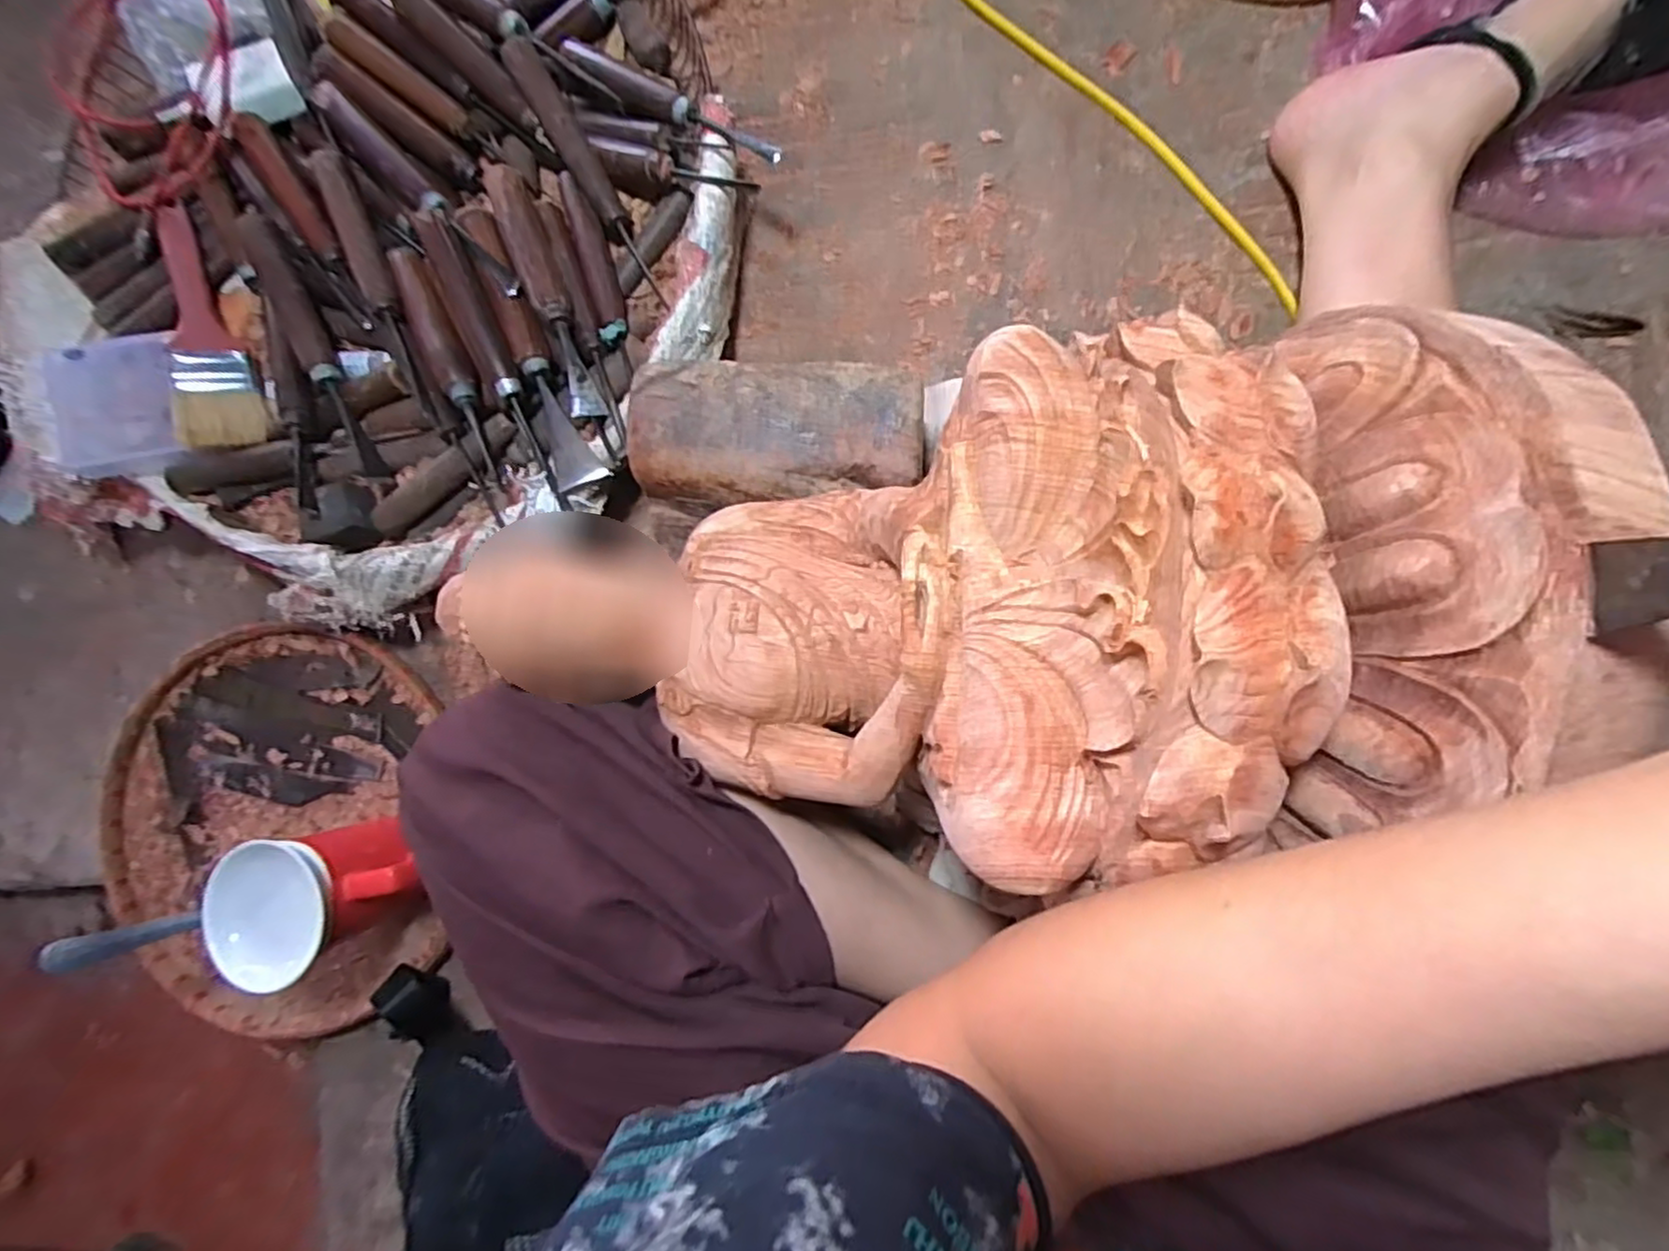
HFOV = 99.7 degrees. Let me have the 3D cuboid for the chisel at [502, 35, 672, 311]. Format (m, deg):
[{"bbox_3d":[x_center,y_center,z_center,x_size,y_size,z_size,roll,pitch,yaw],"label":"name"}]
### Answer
[{"bbox_3d":[-0.154,-0.284,0.446,0.018,0.019,0.173,-29,100,7],"label":"chisel"}]

